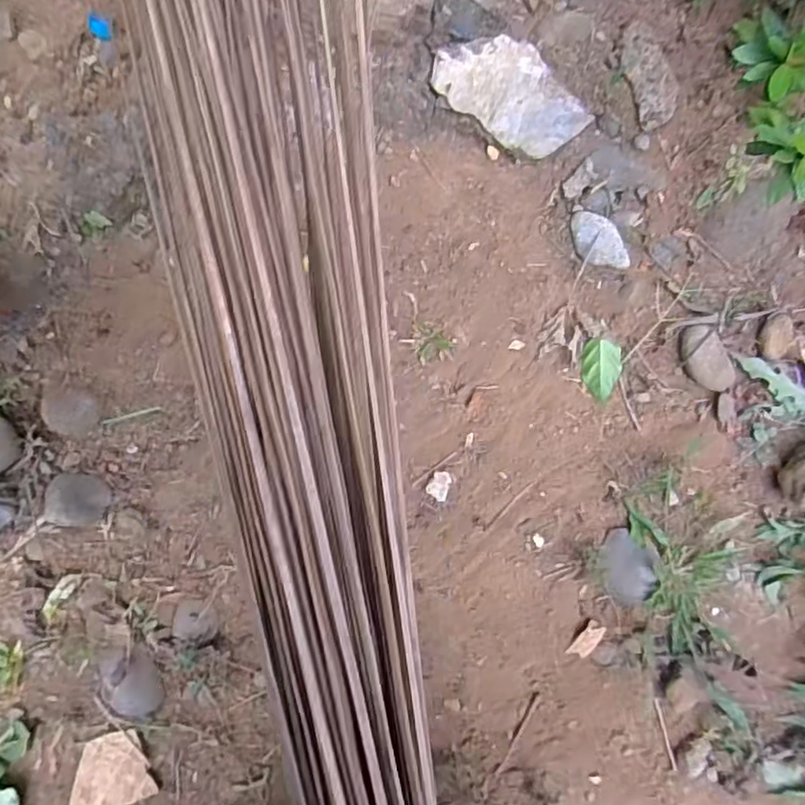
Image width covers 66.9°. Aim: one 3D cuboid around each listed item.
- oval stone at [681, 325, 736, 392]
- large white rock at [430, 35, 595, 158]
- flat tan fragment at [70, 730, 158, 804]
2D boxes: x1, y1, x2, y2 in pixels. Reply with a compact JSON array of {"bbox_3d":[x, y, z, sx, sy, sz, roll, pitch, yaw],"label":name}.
[{"bbox_3d":[0.265,-0.037,0.529,0.040,0.021,0.061,-23,90,0],"label":"oval stone"},{"bbox_3d":[0.090,-0.254,0.501,0.125,0.024,0.064,32,90,0],"label":"large white rock"},{"bbox_3d":[-0.259,0.328,0.536,0.071,0.008,0.066,-21,90,0],"label":"flat tan fragment"}]

